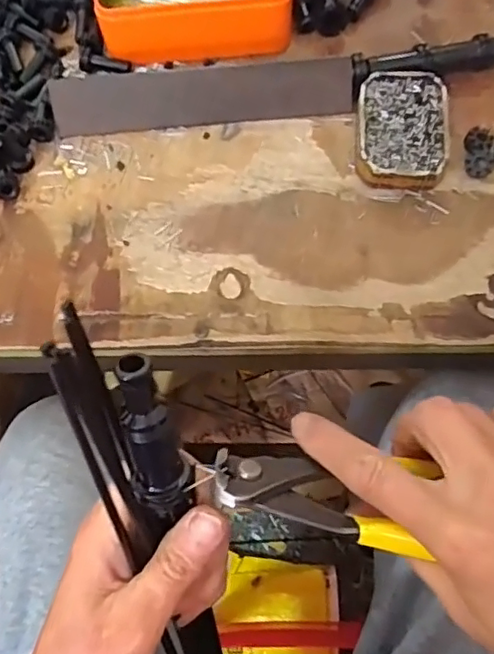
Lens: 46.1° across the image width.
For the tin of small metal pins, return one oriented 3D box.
[{"bbox_3d":[0.109,-0.139,0.411,0.062,0.022,0.091,3,69,2],"label":"tin of small metal pins"}]

